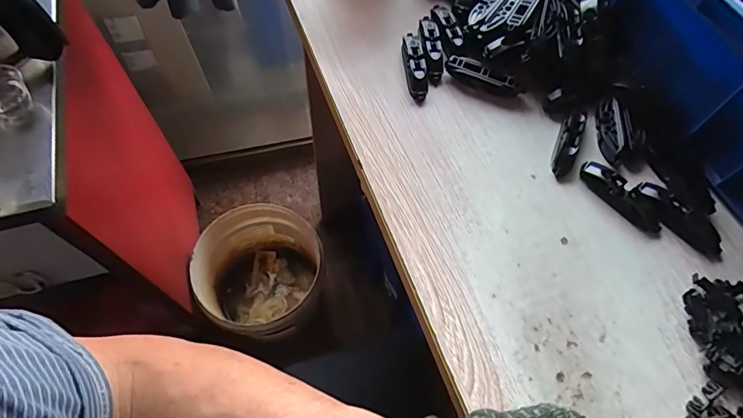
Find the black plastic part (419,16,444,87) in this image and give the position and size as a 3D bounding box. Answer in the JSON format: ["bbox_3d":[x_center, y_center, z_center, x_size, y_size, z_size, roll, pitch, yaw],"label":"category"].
[{"bbox_3d":[0.062,-0.168,0.471,0.021,0.020,0.084,-4,63,-4],"label":"black plastic part"}]

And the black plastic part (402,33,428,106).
[{"bbox_3d":[0.044,-0.145,0.458,0.019,0.020,0.079,-5,63,-4],"label":"black plastic part"}]

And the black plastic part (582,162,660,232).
[{"bbox_3d":[0.222,-0.012,0.398,0.020,0.017,0.081,-38,70,-19],"label":"black plastic part"}]

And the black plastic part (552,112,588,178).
[{"bbox_3d":[0.184,-0.061,0.418,0.017,0.016,0.065,22,78,9],"label":"black plastic part"}]

